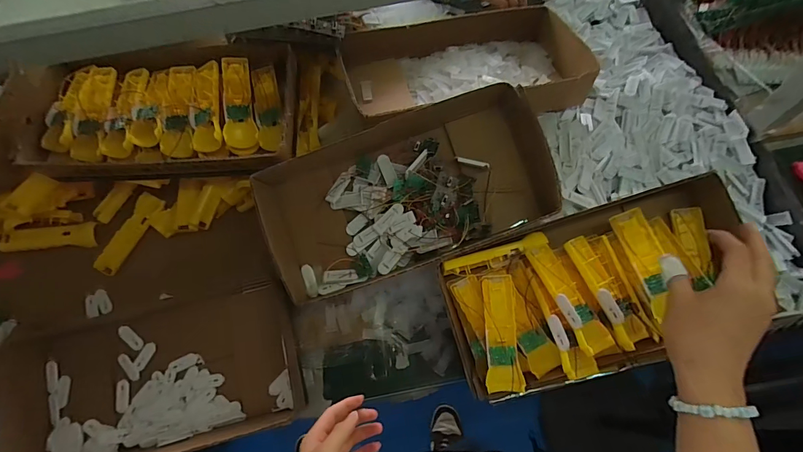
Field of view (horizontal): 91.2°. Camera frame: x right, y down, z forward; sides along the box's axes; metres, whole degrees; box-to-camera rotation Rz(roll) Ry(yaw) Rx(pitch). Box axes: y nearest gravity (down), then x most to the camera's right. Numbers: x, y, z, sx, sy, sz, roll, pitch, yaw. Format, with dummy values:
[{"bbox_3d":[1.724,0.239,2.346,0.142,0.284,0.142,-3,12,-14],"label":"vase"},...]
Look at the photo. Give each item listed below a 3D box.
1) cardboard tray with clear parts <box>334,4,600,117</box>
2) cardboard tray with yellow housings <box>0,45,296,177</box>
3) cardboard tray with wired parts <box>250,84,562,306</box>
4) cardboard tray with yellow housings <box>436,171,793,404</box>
[{"bbox_3d":[0.116,-0.287,0.717,0.419,0.104,0.247,-15,68,-2],"label":"cardboard tray with clear parts"},{"bbox_3d":[-0.414,-0.196,0.661,0.474,0.053,0.238,-3,68,2],"label":"cardboard tray with yellow housings"},{"bbox_3d":[0.010,-0.051,0.614,0.433,0.111,0.236,-15,88,6],"label":"cardboard tray with wired parts"},{"bbox_3d":[0.277,0.094,0.580,0.413,0.121,0.225,-14,68,-4],"label":"cardboard tray with yellow housings"}]

